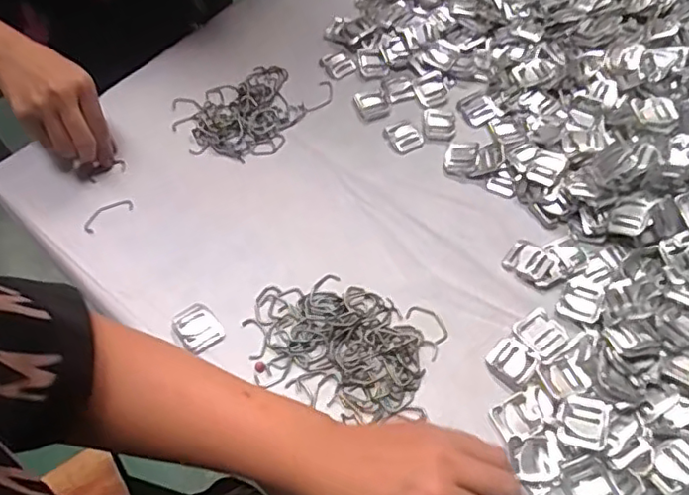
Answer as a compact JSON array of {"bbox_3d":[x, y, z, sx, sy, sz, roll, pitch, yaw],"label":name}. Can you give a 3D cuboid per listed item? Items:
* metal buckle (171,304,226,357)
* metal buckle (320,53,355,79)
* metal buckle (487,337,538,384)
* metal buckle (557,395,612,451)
[{"bbox_3d":[-0.115,0.064,0.473,0.032,0.007,0.039,-35,63,-17],"label":"metal buckle"},{"bbox_3d":[-0.007,-0.189,0.619,0.027,0.004,0.033,-35,63,-17],"label":"metal buckle"},{"bbox_3d":[0.126,0.084,0.449,0.028,0.005,0.031,-40,65,-20],"label":"metal buckle"},{"bbox_3d":[0.162,0.118,0.408,0.030,0.005,0.033,7,64,28],"label":"metal buckle"}]

